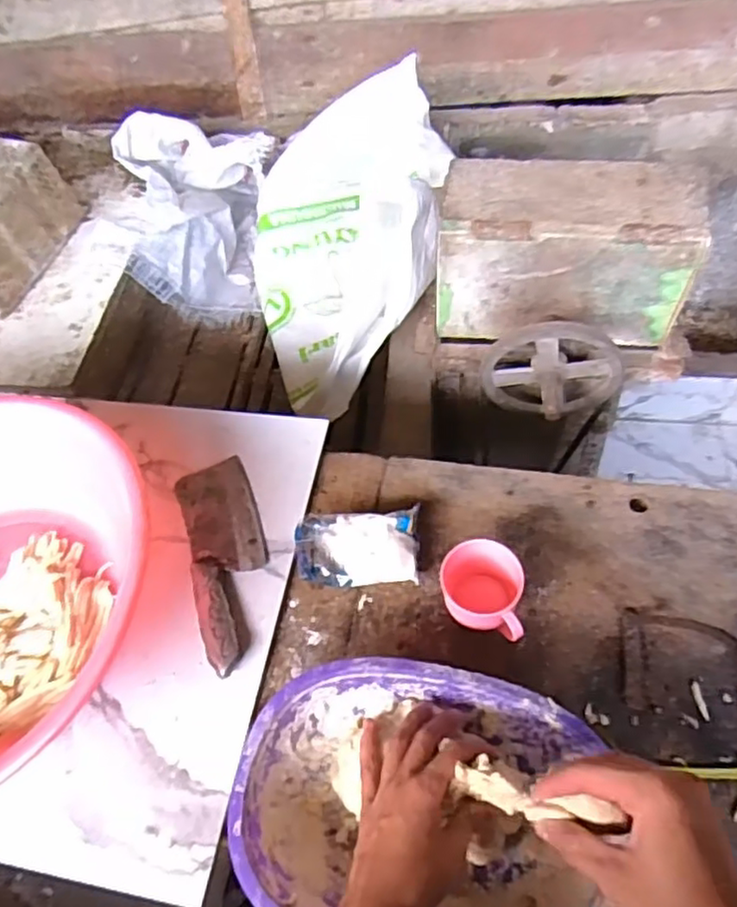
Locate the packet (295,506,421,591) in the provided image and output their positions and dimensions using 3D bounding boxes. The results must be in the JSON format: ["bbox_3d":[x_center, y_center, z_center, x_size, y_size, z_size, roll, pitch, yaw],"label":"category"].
[{"bbox_3d":[-0.012,0.098,0.698,0.126,0.033,0.078,1,56,4],"label":"packet"}]

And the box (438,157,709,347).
[{"bbox_3d":[0.286,-0.291,0.989,0.350,0.228,0.128,6,57,8],"label":"box"}]

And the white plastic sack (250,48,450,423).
[{"bbox_3d":[-0.041,-0.450,1.255,0.377,0.259,0.749,0,56,3],"label":"white plastic sack"}]

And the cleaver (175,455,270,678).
[{"bbox_3d":[-0.151,0.104,0.710,0.082,0.018,0.245,-17,57,-8],"label":"cleaver"}]

